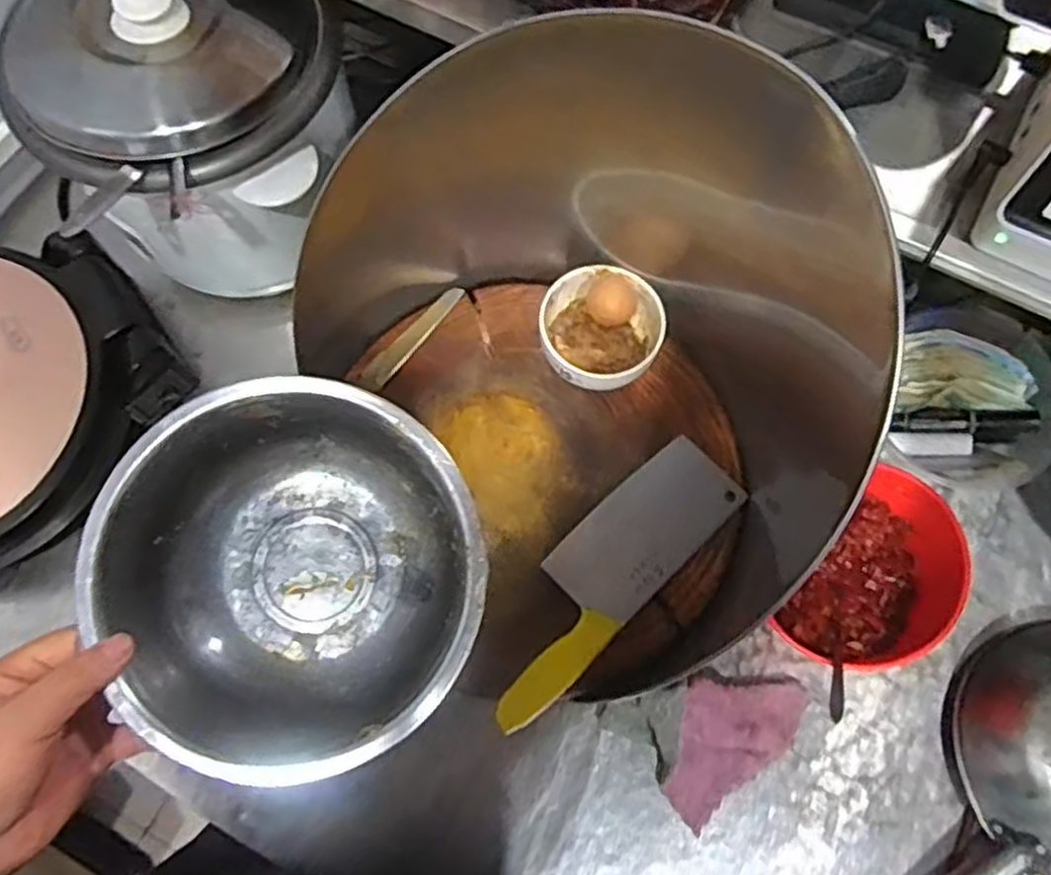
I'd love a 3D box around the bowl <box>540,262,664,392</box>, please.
[{"bbox_3d":[0.065,-0.093,0.660,0.104,0.056,0.106,0,72,1],"label":"bowl"}]

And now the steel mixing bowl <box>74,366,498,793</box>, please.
[{"bbox_3d":[-0.133,0.085,0.442,0.213,0.105,0.204,0,72,1],"label":"steel mixing bowl"}]

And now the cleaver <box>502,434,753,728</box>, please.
[{"bbox_3d":[0.065,0.111,0.610,0.082,0.029,0.268,43,78,14],"label":"cleaver"}]

